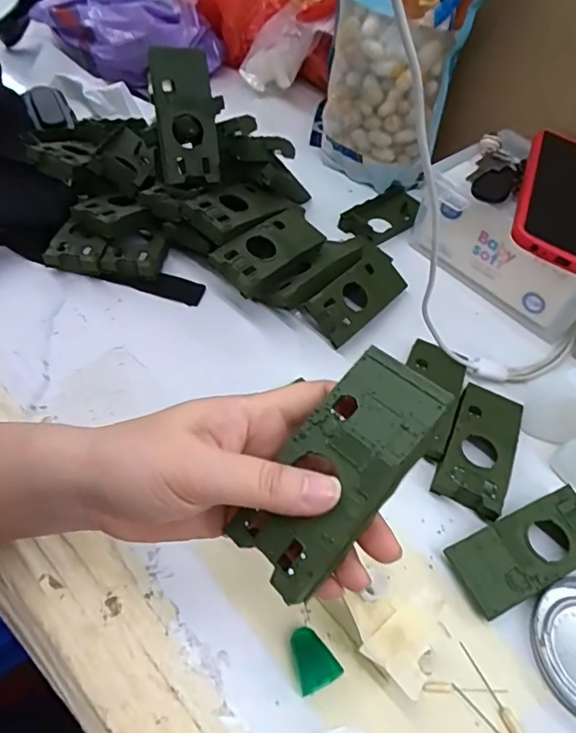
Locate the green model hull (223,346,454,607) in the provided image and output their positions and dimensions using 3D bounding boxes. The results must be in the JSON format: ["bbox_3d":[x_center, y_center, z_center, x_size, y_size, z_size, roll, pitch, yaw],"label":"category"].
[{"bbox_3d":[0.021,0.042,0.214,0.048,0.014,0.104,33,83,19],"label":"green model hull"}]

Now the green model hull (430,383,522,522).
[{"bbox_3d":[0.141,0.054,0.373,0.044,0.019,0.106,26,53,12],"label":"green model hull"}]

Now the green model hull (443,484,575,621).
[{"bbox_3d":[0.155,0.117,0.330,0.101,0.020,0.045,-18,57,-20],"label":"green model hull"}]

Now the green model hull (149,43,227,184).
[{"bbox_3d":[-0.082,-0.208,0.425,0.053,0.028,0.108,-5,96,-7],"label":"green model hull"}]

